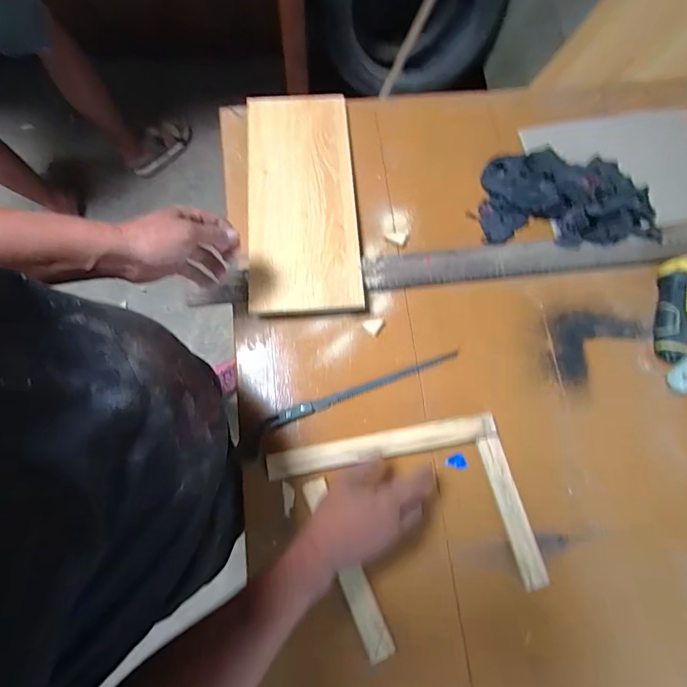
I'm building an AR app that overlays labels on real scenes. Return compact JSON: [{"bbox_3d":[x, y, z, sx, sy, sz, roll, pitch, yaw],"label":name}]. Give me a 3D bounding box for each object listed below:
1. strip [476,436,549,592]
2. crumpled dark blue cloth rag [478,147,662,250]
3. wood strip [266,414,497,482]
[{"bbox_3d":[0.210,0.207,0.511,0.033,0.013,0.177,-14,74,-6],"label":"strip"},{"bbox_3d":[0.348,-0.228,0.608,0.264,0.072,0.173,6,73,0],"label":"crumpled dark blue cloth rag"},{"bbox_3d":[0.050,0.134,0.526,0.295,0.019,0.032,-9,73,-5],"label":"wood strip"}]

